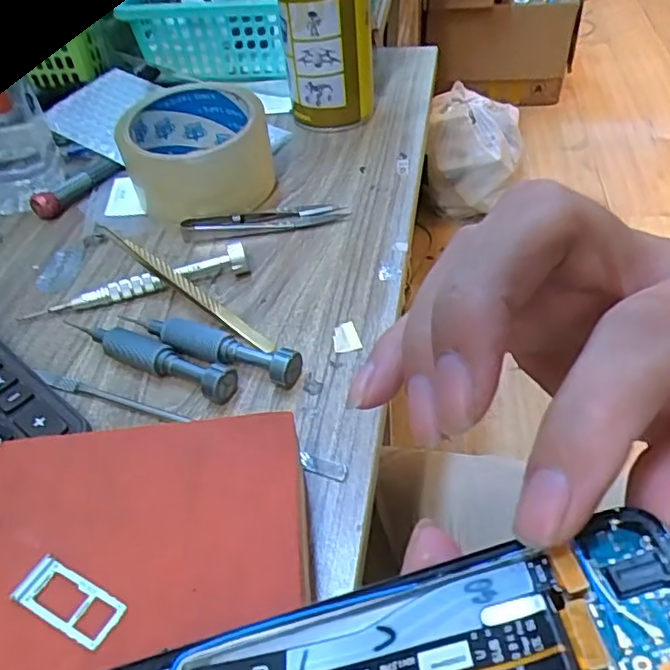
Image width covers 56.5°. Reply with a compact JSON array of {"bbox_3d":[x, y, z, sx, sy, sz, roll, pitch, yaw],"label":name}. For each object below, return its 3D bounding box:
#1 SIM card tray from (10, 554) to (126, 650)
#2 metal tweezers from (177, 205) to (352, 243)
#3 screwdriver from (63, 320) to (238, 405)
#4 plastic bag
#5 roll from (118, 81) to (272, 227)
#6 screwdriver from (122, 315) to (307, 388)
[{"bbox_3d":[-0.082,0.080,0.190,0.036,0.004,0.015,18,49,23],"label":"SIM card tray"},{"bbox_3d":[-0.044,-0.074,0.397,0.105,0.009,0.021,-10,44,-5],"label":"metal tweezers"},{"bbox_3d":[-0.098,0.008,0.312,0.110,0.017,0.015,18,49,23],"label":"screwdriver"},{"bbox_3d":[0.372,-0.481,1.690,0.236,0.251,0.328,10,46,16],"label":"plastic bag"},{"bbox_3d":[-0.092,-0.126,0.425,0.093,0.055,0.093,-3,44,3],"label":"roll"},{"bbox_3d":[-0.064,0.005,0.312,0.099,0.016,0.014,14,47,19],"label":"screwdriver"}]

